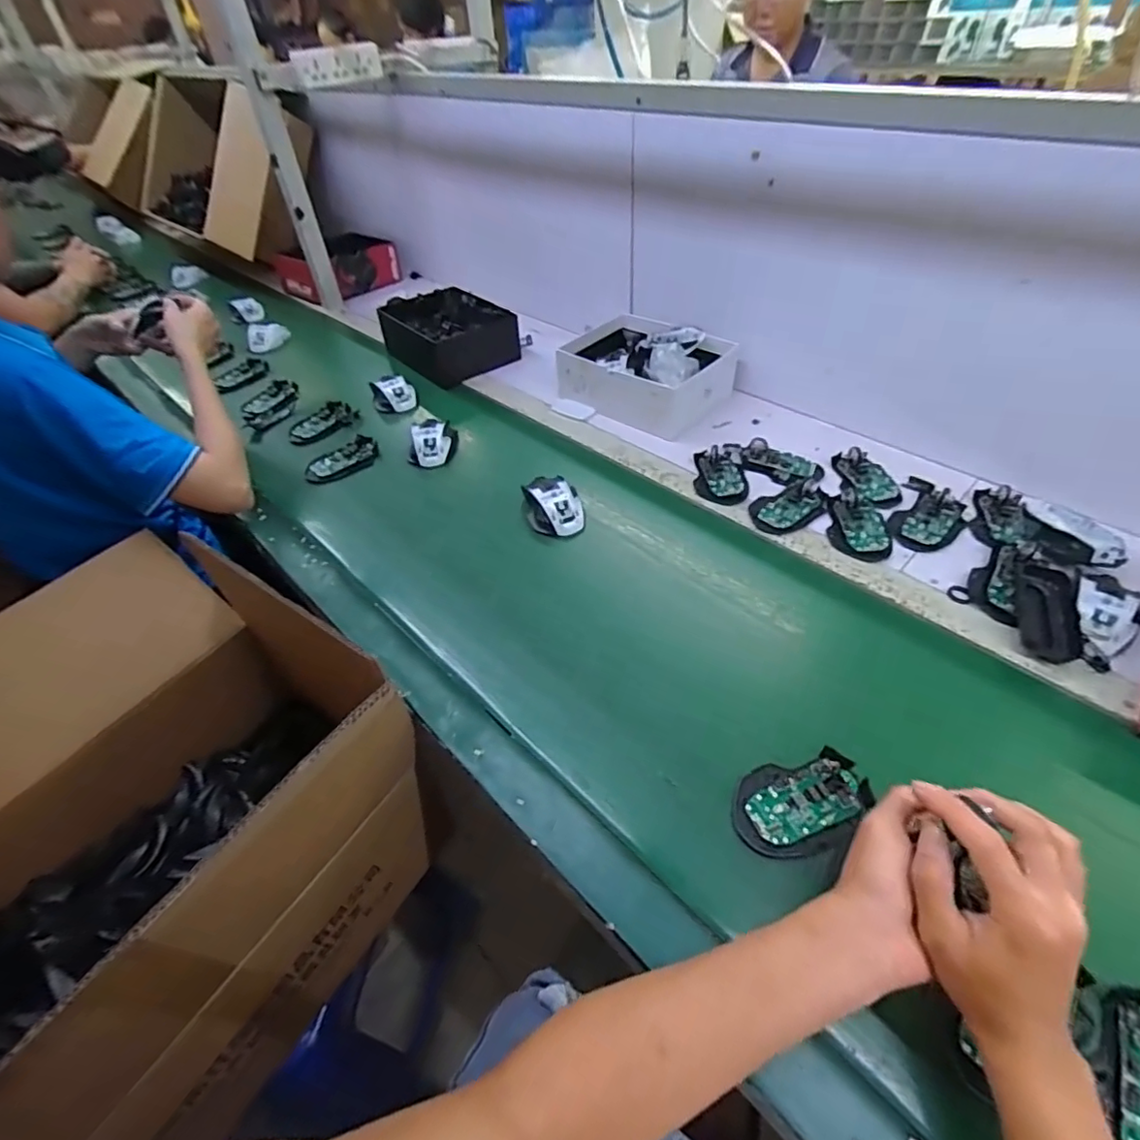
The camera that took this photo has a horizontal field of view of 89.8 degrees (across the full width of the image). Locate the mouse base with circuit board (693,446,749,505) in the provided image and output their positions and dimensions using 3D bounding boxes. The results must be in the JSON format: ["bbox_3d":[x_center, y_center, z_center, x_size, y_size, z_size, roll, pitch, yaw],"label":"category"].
[{"bbox_3d":[0.210,-0.134,0.803,0.069,0.021,0.105,-4,45,2],"label":"mouse base with circuit board"}]

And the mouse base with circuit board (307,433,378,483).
[{"bbox_3d":[-0.355,-0.173,0.895,0.116,0.022,0.051,-30,50,-22],"label":"mouse base with circuit board"}]

